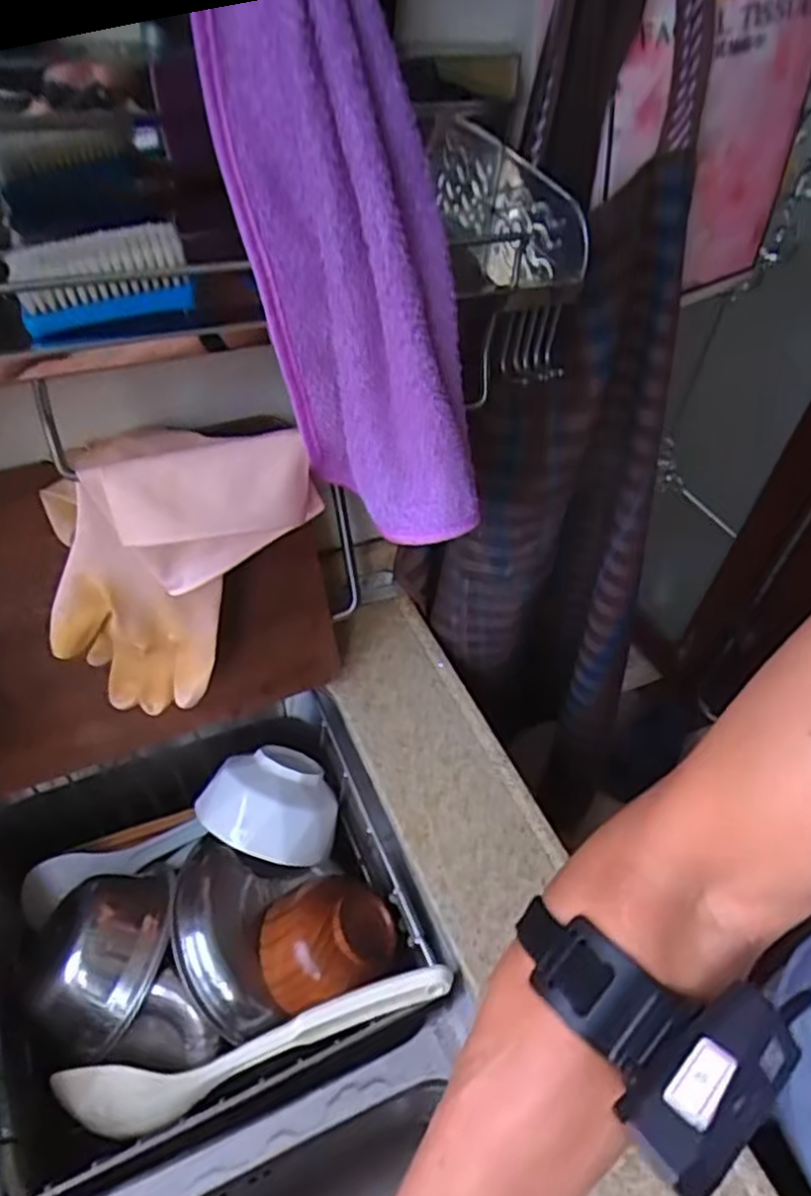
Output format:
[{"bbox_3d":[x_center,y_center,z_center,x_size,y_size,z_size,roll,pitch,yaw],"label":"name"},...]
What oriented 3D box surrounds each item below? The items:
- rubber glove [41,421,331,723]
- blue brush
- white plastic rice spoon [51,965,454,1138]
[{"bbox_3d":[-0.146,-0.010,0.485,0.166,0.219,0.048,-5,48,-10],"label":"rubber glove"},{"bbox_3d":[-0.151,-0.159,0.367,0.080,0.040,0.029,-12,50,-16],"label":"blue brush"},{"bbox_3d":[-0.105,0.312,0.511,0.283,0.029,0.048,-19,50,-2],"label":"white plastic rice spoon"}]

